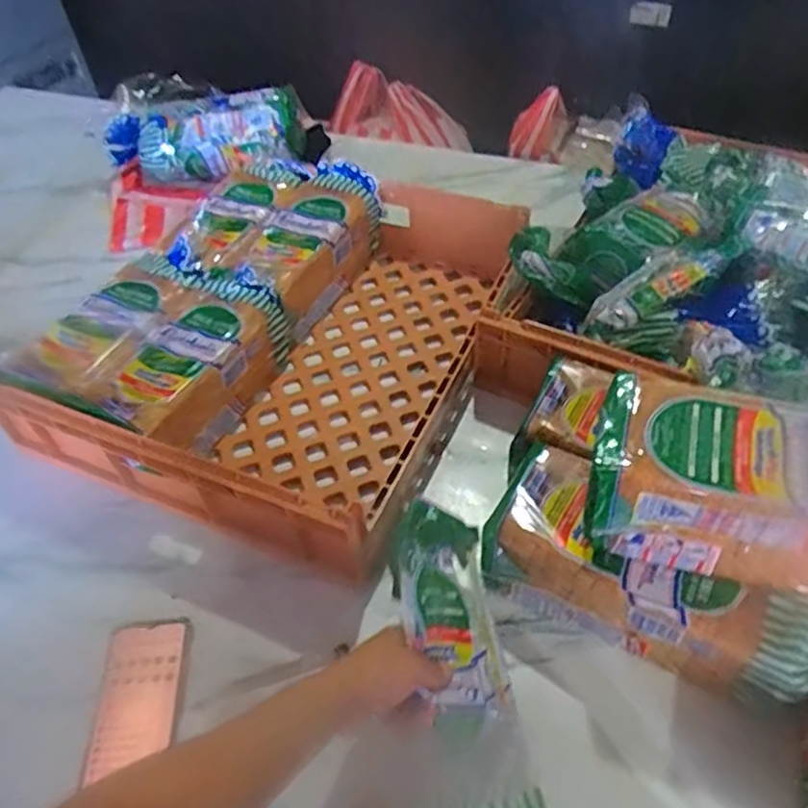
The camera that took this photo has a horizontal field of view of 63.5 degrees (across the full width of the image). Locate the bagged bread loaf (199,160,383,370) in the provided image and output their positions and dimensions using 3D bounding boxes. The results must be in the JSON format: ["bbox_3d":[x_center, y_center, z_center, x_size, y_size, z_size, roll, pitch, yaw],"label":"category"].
[{"bbox_3d":[-0.147,-0.207,0.930,0.118,0.119,0.306,18,53,19],"label":"bagged bread loaf"}]

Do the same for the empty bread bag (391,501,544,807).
[{"bbox_3d":[0.050,0.261,0.497,0.103,0.097,0.408,-9,47,-3],"label":"empty bread bag"}]

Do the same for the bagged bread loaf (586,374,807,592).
[{"bbox_3d":[0.308,0.076,0.522,0.307,0.106,0.122,11,49,14],"label":"bagged bread loaf"}]

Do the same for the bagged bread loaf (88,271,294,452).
[{"bbox_3d":[-0.246,-0.043,0.785,0.114,0.131,0.255,17,53,18],"label":"bagged bread loaf"}]

